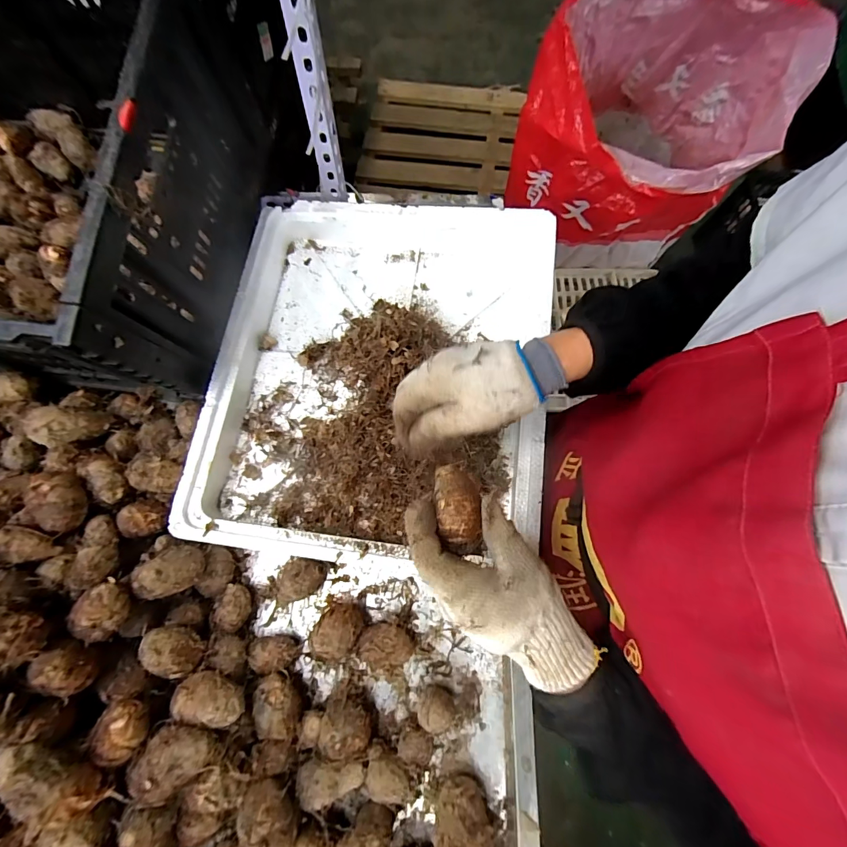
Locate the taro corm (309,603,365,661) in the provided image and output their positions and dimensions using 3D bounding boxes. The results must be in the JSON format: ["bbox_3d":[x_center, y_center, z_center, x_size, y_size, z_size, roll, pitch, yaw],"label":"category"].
[{"bbox_3d":[-0.090,0.218,0.414,0.045,0.036,0.060,38,77,11],"label":"taro corm"}]

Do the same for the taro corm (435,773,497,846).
[{"bbox_3d":[0.033,0.364,0.363,0.053,0.051,0.056,0,73,1],"label":"taro corm"}]

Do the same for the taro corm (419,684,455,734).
[{"bbox_3d":[0.013,0.285,0.398,0.035,0.038,0.033,9,74,3],"label":"taro corm"}]

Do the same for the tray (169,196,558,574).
[{"bbox_3d":[-0.052,-0.068,0.472,0.378,0.064,0.441,7,74,3],"label":"tray"}]

